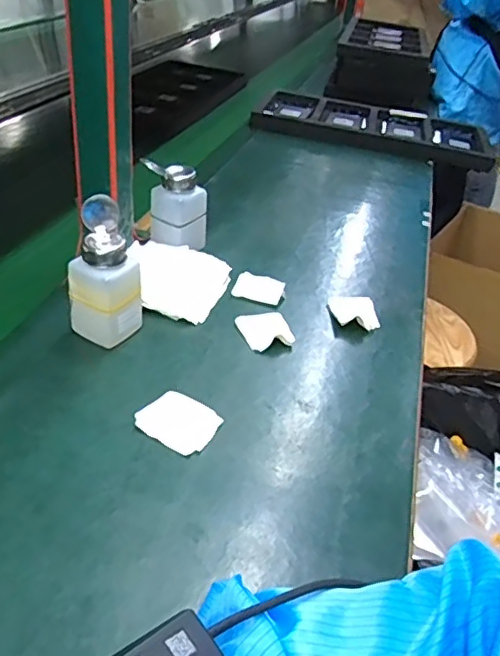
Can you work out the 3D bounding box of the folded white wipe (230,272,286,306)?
[{"bbox_3d":[0.011,-0.046,0.672,0.058,0.006,0.050,14,36,10],"label":"folded white wipe"}]

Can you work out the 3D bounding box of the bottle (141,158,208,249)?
[{"bbox_3d":[-0.087,-0.138,0.695,0.065,0.108,0.050,16,36,12],"label":"bottle"}]

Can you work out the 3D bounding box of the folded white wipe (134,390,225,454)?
[{"bbox_3d":[-0.059,0.077,0.489,0.060,0.009,0.050,23,38,21],"label":"folded white wipe"}]

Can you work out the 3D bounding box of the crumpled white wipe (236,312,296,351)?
[{"bbox_3d":[0.016,0.002,0.606,0.052,0.011,0.055,-7,38,-19],"label":"crumpled white wipe"}]

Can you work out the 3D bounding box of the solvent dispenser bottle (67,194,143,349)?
[{"bbox_3d":[-0.135,-0.048,0.541,0.057,0.132,0.050,20,38,18],"label":"solvent dispenser bottle"}]

